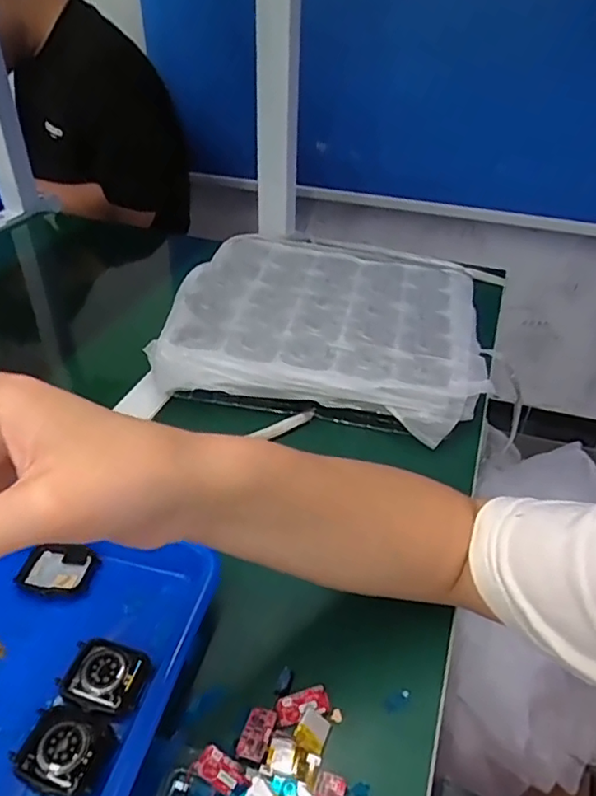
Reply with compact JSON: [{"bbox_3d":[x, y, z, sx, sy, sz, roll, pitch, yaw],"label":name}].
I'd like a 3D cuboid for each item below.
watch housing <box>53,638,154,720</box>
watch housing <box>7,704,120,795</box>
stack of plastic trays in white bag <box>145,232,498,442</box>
[{"bbox_3d":[-0.107,0.154,0.322,0.046,0.010,0.038,14,40,15],"label":"watch housing"},{"bbox_3d":[-0.119,0.179,0.293,0.046,0.011,0.037,14,40,15],"label":"watch housing"},{"bbox_3d":[0.034,-0.086,0.586,0.298,0.047,0.270,9,39,9],"label":"stack of plastic trays in white bag"}]

